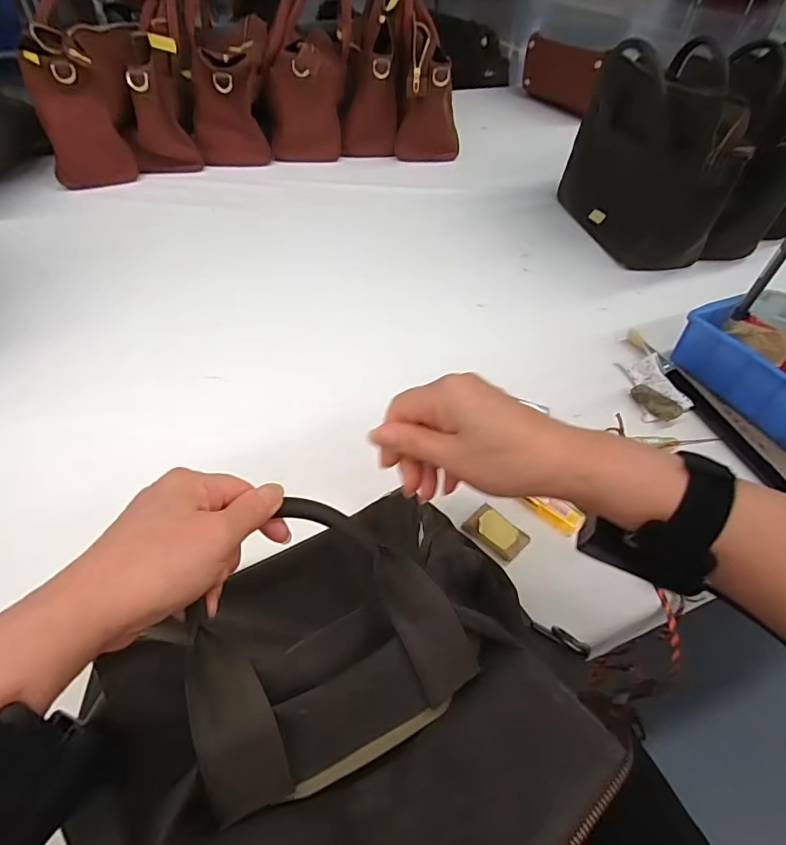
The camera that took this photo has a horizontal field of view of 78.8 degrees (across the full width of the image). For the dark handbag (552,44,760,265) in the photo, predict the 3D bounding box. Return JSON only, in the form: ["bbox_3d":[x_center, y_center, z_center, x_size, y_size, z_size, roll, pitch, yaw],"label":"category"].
[{"bbox_3d":[0.356,-0.362,0.661,0.109,0.215,0.278,-8,50,-11],"label":"dark handbag"}]

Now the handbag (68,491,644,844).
[{"bbox_3d":[-0.025,0.142,0.253,0.255,0.067,0.213,-17,52,-18],"label":"handbag"}]

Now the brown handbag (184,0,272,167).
[{"bbox_3d":[-0.284,-0.600,0.843,0.125,0.198,0.214,-5,49,-8],"label":"brown handbag"}]

